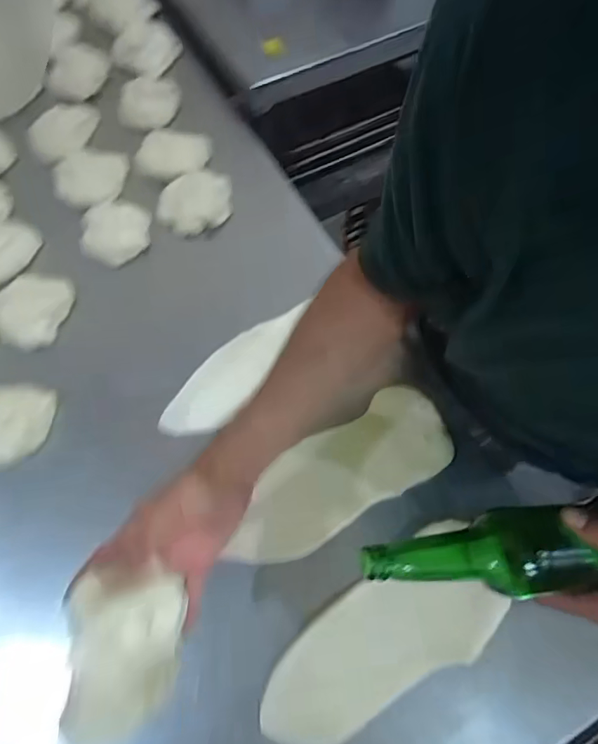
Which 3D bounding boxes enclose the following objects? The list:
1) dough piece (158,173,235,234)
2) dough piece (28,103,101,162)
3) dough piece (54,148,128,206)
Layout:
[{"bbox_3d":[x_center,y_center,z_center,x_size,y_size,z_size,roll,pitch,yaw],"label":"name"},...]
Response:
[{"bbox_3d":[-0.170,-0.285,0.754,0.129,0.036,0.094,-26,68,-10],"label":"dough piece"},{"bbox_3d":[-0.443,-0.455,0.845,0.071,0.050,0.139,37,72,16],"label":"dough piece"},{"bbox_3d":[-0.359,-0.340,0.785,0.129,0.048,0.074,-36,70,-14],"label":"dough piece"}]

